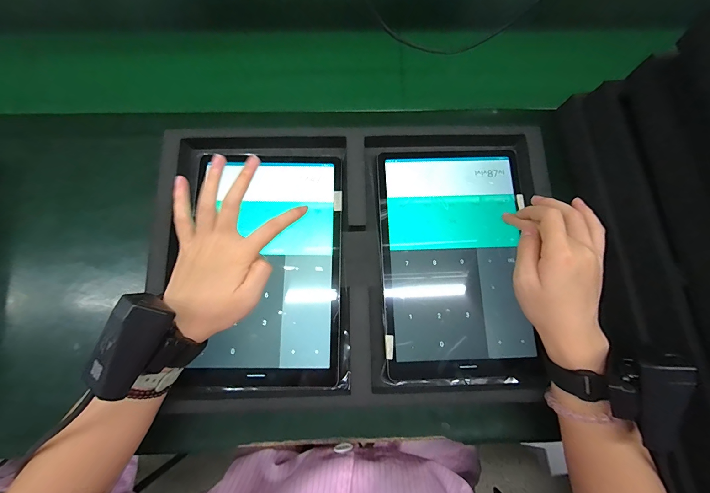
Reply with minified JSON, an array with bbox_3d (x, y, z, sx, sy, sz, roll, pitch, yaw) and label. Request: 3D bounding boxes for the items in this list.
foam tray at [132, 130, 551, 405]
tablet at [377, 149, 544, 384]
[{"bbox_3d":[-0.002,0.012,0.350,0.434,0.050,0.296,-2,77,1],"label":"foam tray"},{"bbox_3d":[0.109,0.013,0.347,0.158,0.012,0.257,0,78,1],"label":"tablet"}]

